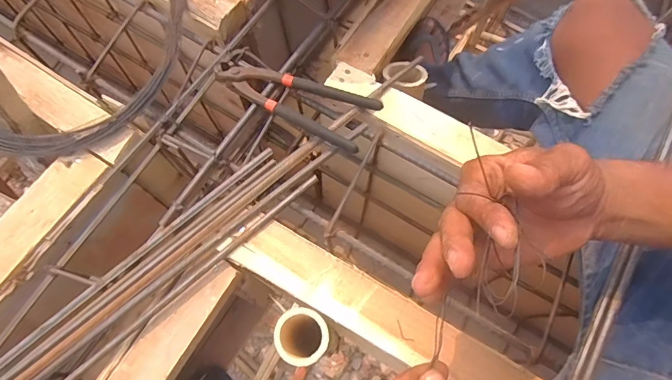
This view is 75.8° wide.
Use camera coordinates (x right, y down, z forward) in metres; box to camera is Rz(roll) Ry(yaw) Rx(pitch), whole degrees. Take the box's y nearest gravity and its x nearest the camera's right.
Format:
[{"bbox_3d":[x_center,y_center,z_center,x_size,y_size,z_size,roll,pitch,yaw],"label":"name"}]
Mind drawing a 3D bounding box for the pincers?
[{"bbox_3d":[-0.054,-0.127,0.556,0.215,0.035,0.087,26,75,8],"label":"pincers"}]

